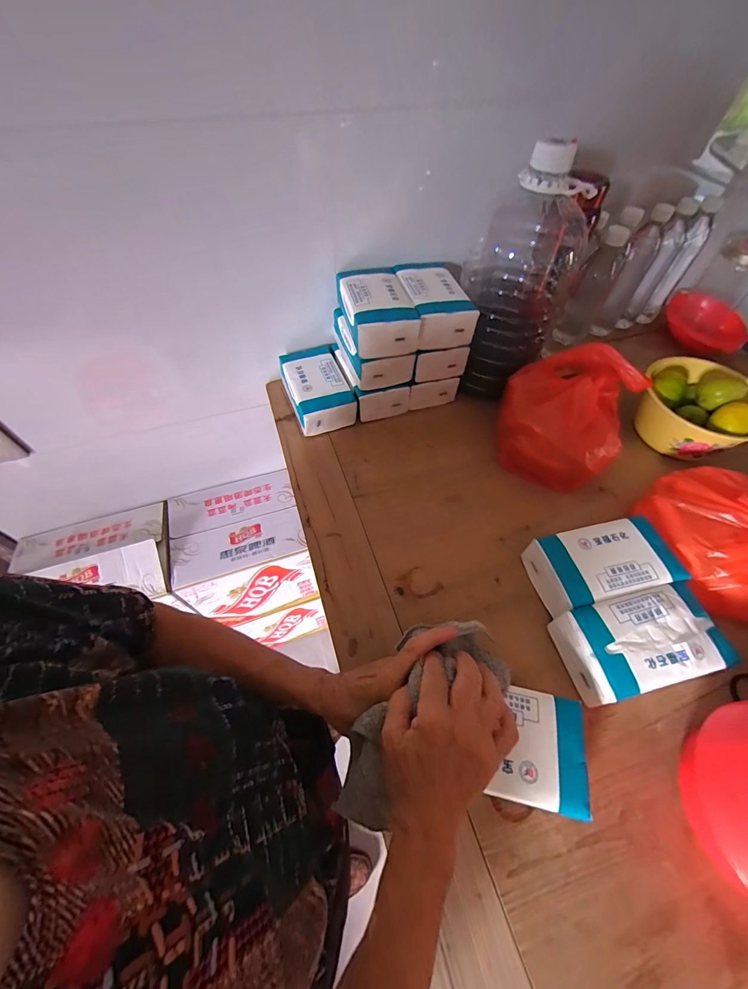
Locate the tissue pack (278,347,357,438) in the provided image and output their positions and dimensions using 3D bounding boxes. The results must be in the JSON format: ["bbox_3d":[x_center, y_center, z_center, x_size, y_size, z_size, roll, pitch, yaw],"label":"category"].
[{"bbox_3d":[-0.100,-0.181,0.629,0.094,0.059,0.159,-18,58,-16],"label":"tissue pack"}]

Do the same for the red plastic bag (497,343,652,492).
[{"bbox_3d":[0.280,-0.116,0.559,0.178,0.137,0.171,20,56,10],"label":"red plastic bag"}]

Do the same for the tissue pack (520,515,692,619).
[{"bbox_3d":[0.274,0.091,0.459,0.162,0.062,0.089,-10,56,-11],"label":"tissue pack"}]

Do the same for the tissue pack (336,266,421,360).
[{"bbox_3d":[0.000,-0.281,0.560,0.096,0.059,0.156,-11,57,-8],"label":"tissue pack"}]

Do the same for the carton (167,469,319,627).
[{"bbox_3d":[-0.305,0.132,0.907,0.278,0.256,0.226,-16,57,-11],"label":"carton"}]

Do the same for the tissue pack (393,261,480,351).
[{"bbox_3d":[0.087,-0.304,0.582,0.092,0.058,0.163,-13,57,-9],"label":"tissue pack"}]

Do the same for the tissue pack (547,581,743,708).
[{"bbox_3d":[0.290,0.163,0.407,0.161,0.067,0.088,-10,56,-11],"label":"tissue pack"}]

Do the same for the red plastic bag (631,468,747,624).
[{"bbox_3d":[0.450,0.054,0.461,0.198,0.086,0.170,36,60,20],"label":"red plastic bag"}]

